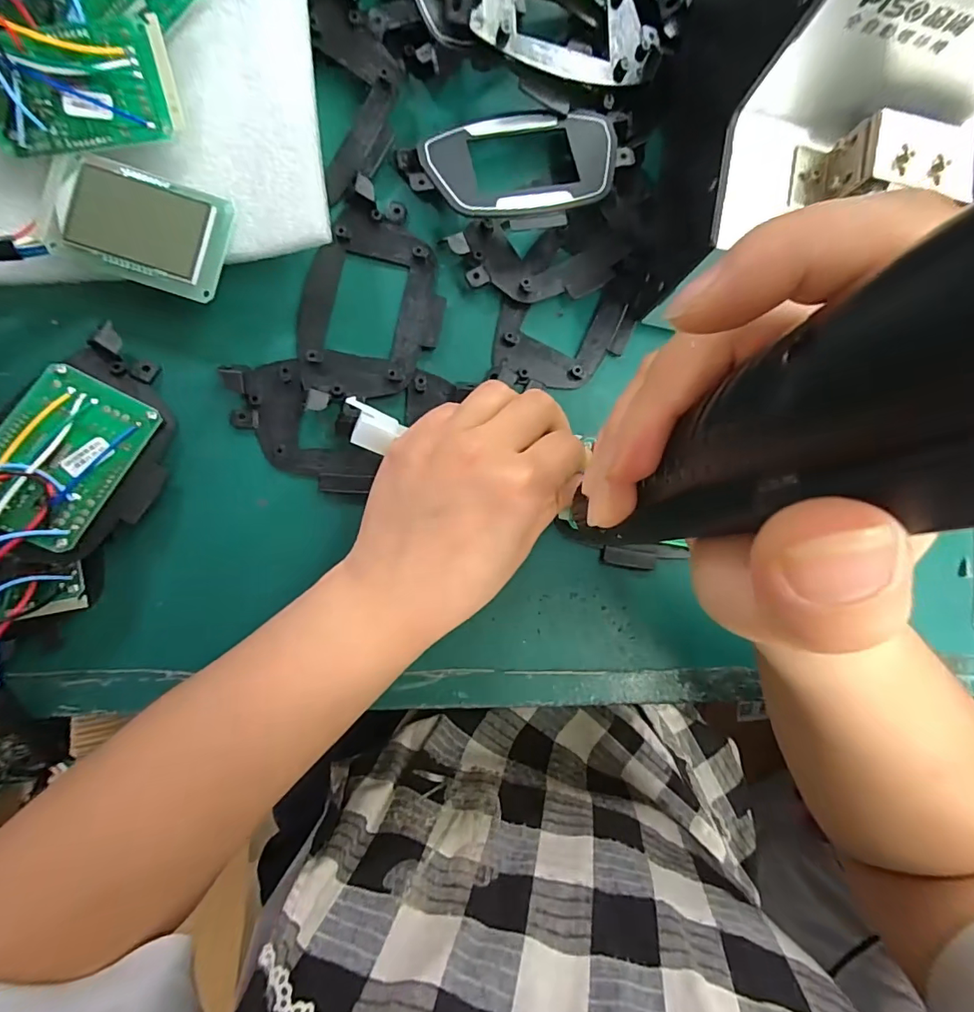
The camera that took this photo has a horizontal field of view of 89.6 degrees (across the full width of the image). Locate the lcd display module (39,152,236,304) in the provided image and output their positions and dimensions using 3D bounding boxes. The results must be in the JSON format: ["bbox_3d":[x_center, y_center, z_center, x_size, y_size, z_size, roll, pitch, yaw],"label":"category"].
[{"bbox_3d":[-0.161,-0.129,0.226,0.077,0.007,0.049,16,92,-7],"label":"lcd display module"}]

